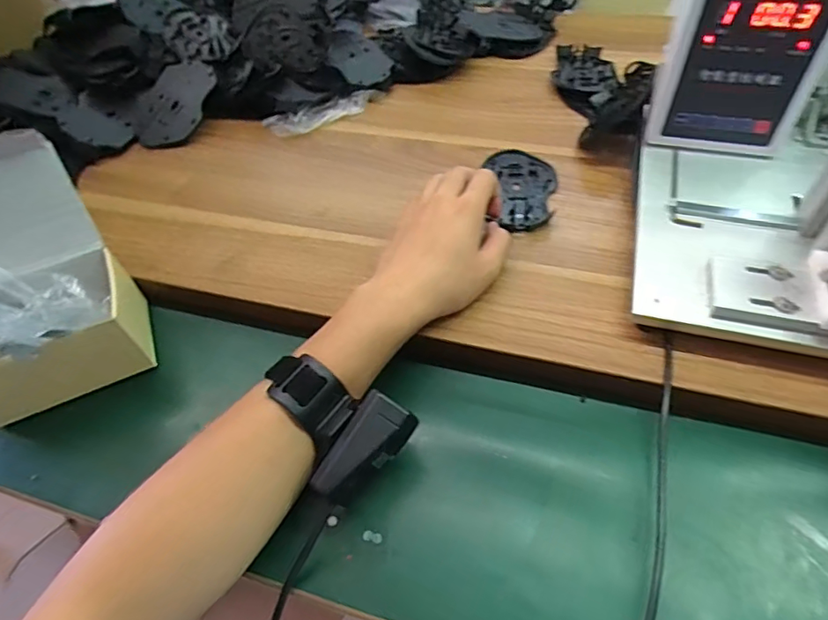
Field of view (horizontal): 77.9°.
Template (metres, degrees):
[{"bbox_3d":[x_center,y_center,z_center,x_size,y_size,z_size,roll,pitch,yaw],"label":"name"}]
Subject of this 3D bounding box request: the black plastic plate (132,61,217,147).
[{"bbox_3d":[-0.281,-0.241,0.597,0.082,0.019,0.118,18,78,11],"label":"black plastic plate"}]

